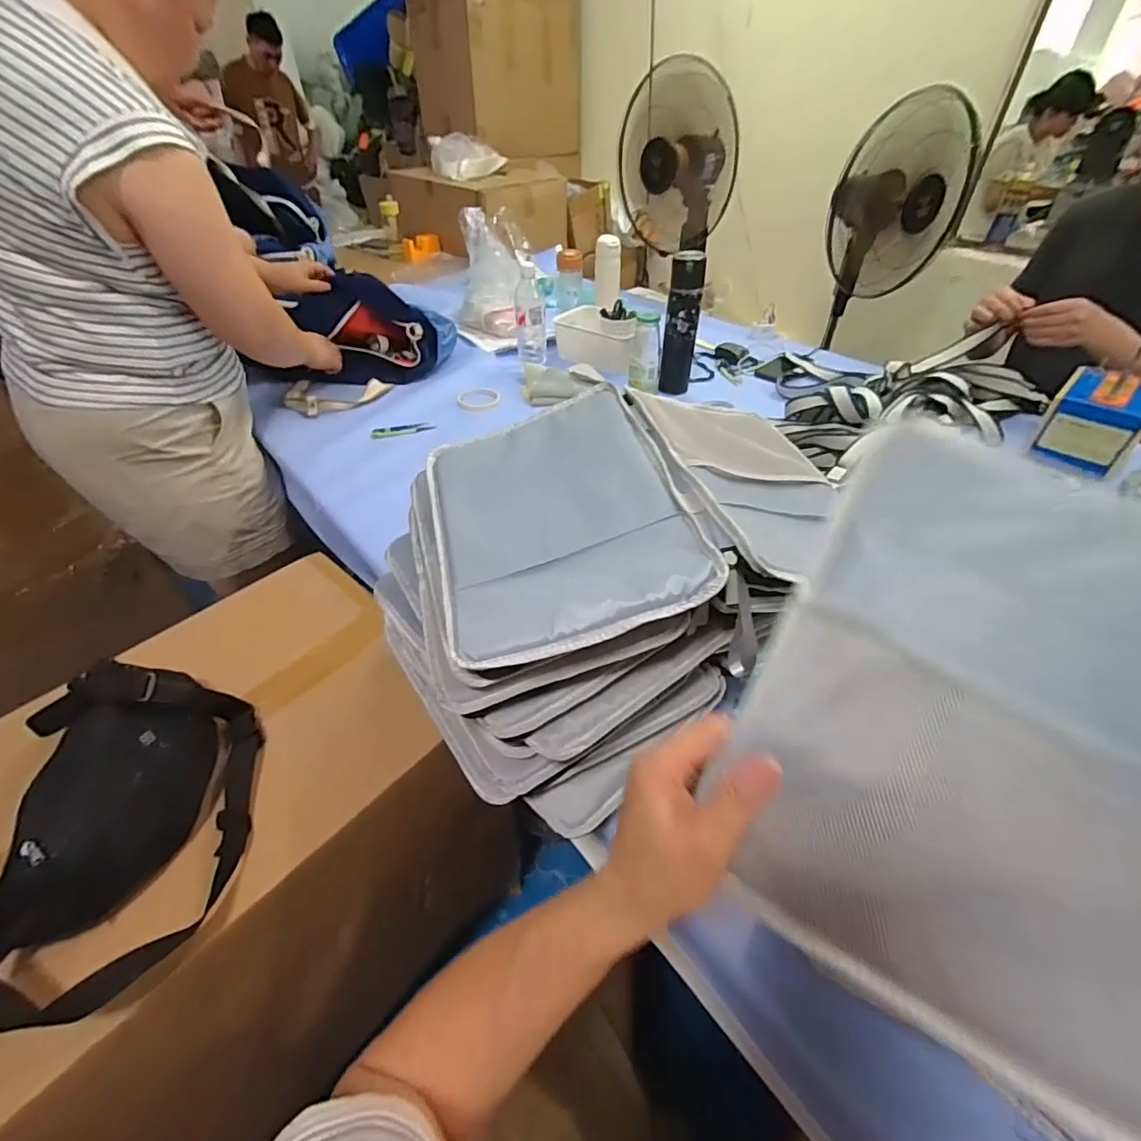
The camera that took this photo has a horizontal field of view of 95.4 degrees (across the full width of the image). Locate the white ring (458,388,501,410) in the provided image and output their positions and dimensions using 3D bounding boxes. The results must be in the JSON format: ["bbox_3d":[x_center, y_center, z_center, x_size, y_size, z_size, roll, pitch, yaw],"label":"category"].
[{"bbox_3d":[-0.199,-0.373,1.126,0.094,0.007,0.098,0,43,0],"label":"white ring"}]

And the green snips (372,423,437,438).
[{"bbox_3d":[-0.330,-0.281,1.025,0.119,0.015,0.034,-15,45,-15],"label":"green snips"}]

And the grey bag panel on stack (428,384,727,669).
[{"bbox_3d":[-0.018,-0.054,0.464,0.210,0.010,0.274,-20,52,-1],"label":"grey bag panel on stack"}]

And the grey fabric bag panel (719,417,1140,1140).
[{"bbox_3d":[0.328,0.119,0.212,0.479,0.030,0.291,20,77,15],"label":"grey fabric bag panel"}]

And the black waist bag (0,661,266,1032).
[{"bbox_3d":[-0.395,0.220,0.461,0.168,0.105,0.275,-5,43,-5],"label":"black waist bag"}]

